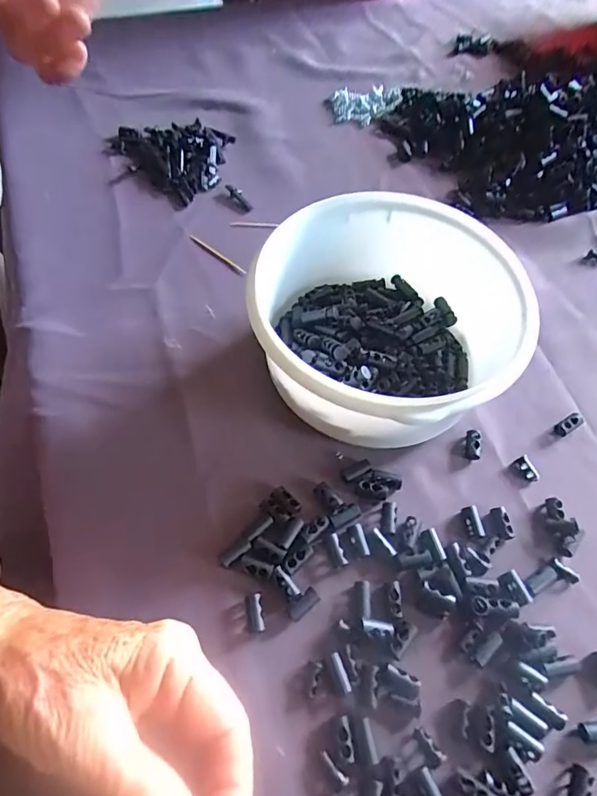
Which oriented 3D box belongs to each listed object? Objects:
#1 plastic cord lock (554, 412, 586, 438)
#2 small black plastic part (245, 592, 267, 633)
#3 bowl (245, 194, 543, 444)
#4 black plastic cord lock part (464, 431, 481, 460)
[{"bbox_3d":[0.178,0.017,0.310,0.023,0.006,0.009,-28,64,-16],"label":"plastic cord lock"},{"bbox_3d":[-0.022,0.112,0.247,0.009,0.007,0.019,-10,61,-7],"label":"small black plastic part"},{"bbox_3d":[0.051,-0.043,0.297,0.151,0.077,0.155,1,60,-1],"label":"bowl"},{"bbox_3d":[0.111,0.030,0.299,0.009,0.006,0.020,14,60,7],"label":"black plastic cord lock part"}]

